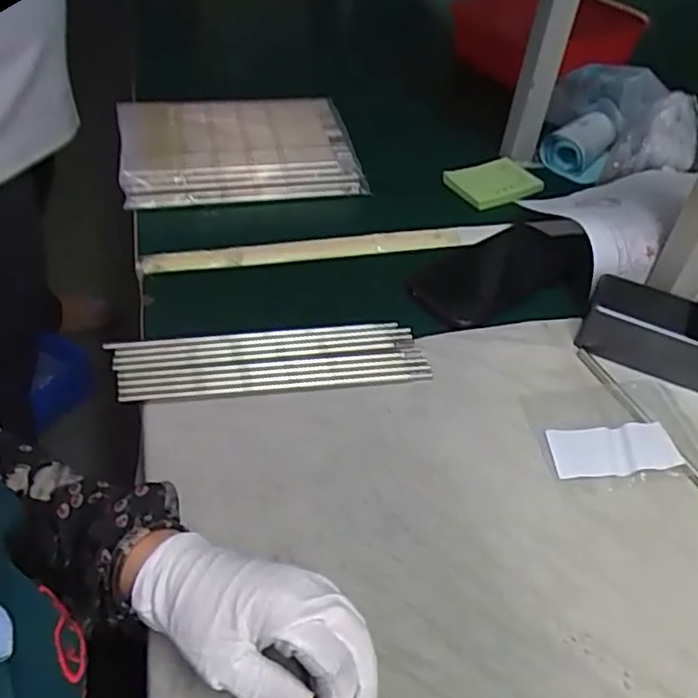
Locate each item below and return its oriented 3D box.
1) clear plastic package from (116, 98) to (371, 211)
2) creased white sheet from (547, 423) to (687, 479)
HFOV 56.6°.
[{"bbox_3d":[-0.128,-0.235,0.742,0.254,0.034,0.200,-7,46,-12],"label":"clear plastic package"},{"bbox_3d":[0.193,0.074,0.475,0.093,0.004,0.041,-4,45,-6],"label":"creased white sheet"}]

